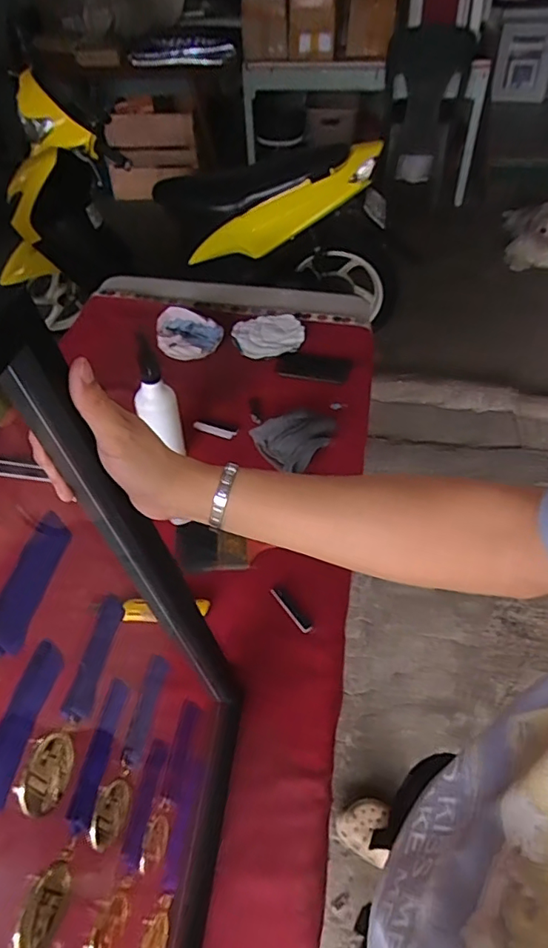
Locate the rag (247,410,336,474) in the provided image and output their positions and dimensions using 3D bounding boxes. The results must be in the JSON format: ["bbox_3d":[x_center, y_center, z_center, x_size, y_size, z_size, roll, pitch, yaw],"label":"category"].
[{"bbox_3d":[0.048,-0.072,1.013,0.141,0.045,0.120,-32,53,-24],"label":"rag"}]

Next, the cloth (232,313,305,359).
[{"bbox_3d":[-0.012,-0.324,1.265,0.160,0.023,0.165,-8,47,-5],"label":"cloth"}]

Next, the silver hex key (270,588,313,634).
[{"bbox_3d":[0.025,0.195,0.783,0.013,0.009,0.081,-32,54,-24],"label":"silver hex key"}]

